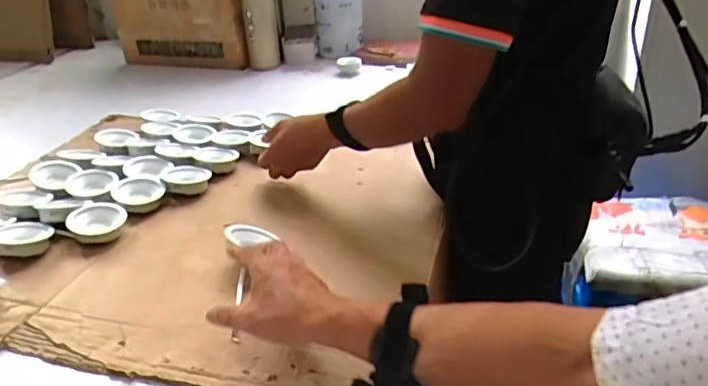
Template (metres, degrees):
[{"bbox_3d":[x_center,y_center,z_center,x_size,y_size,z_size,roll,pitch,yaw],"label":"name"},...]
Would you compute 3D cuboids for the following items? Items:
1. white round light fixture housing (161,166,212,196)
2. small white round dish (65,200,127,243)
[{"bbox_3d":[-0.253,-0.018,0.863,0.068,0.027,0.063,-3,29,2],"label":"white round light fixture housing"},{"bbox_3d":[-0.351,0.039,0.778,0.070,0.023,0.068,7,41,-3],"label":"small white round dish"}]

